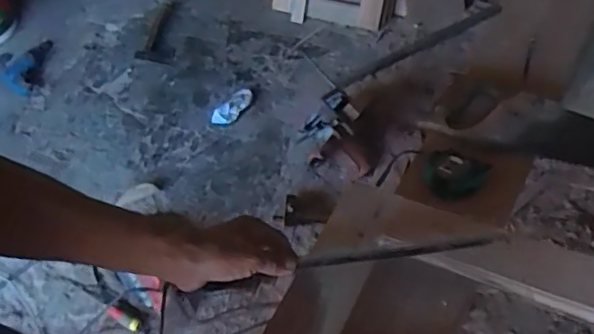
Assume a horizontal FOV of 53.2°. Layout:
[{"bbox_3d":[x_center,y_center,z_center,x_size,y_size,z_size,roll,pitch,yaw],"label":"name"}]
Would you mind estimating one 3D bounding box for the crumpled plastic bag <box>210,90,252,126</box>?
[{"bbox_3d":[-0.195,-0.186,1.832,0.069,0.031,0.159,28,58,25],"label":"crumpled plastic bag"}]

